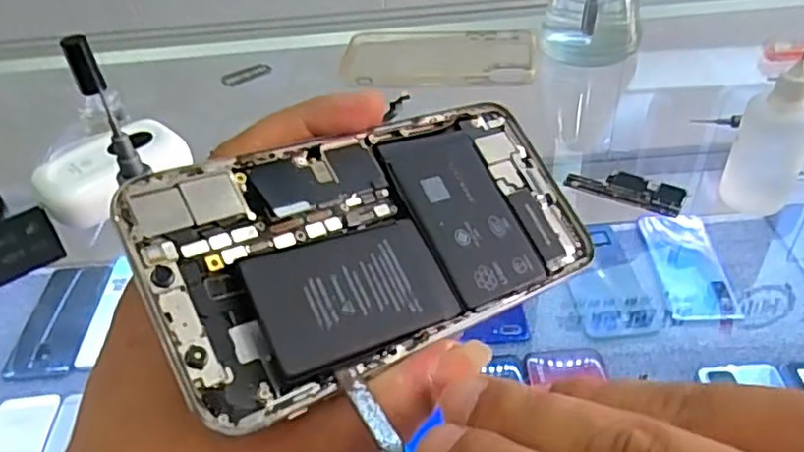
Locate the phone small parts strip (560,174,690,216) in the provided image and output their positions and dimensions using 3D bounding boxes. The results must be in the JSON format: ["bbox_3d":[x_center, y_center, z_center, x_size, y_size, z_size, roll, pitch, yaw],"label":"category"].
[{"bbox_3d":[0.133,-0.023,0.388,0.066,0.005,0.024,20,47,26],"label":"phone small parts strip"}]

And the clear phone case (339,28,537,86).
[{"bbox_3d":[0.030,-0.135,0.523,0.149,0.010,0.091,4,42,10],"label":"clear phone case"}]

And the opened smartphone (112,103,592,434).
[{"bbox_3d":[-0.004,0.002,0.194,0.140,0.008,0.068,-18,70,-35],"label":"opened smartphone"}]

